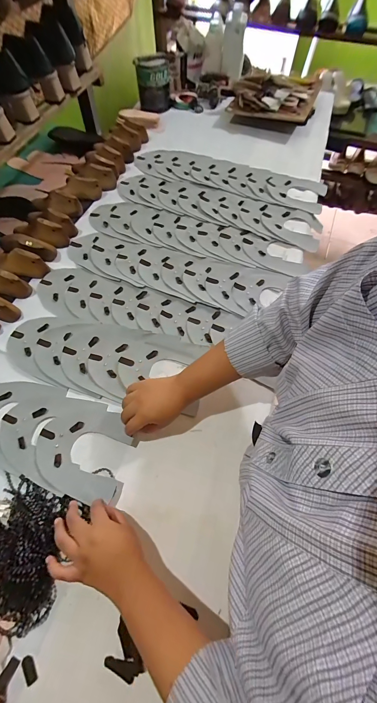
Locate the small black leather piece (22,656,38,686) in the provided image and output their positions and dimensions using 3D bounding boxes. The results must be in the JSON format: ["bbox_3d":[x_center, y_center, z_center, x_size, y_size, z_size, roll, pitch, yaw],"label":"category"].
[{"bbox_3d":[-0.196,0.391,0.350,0.012,0.006,0.027,-37,68,-18],"label":"small black leather piece"}]

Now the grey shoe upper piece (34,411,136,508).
[{"bbox_3d":[-0.178,0.161,0.473,0.149,0.010,0.136,12,63,7],"label":"grey shoe upper piece"}]

